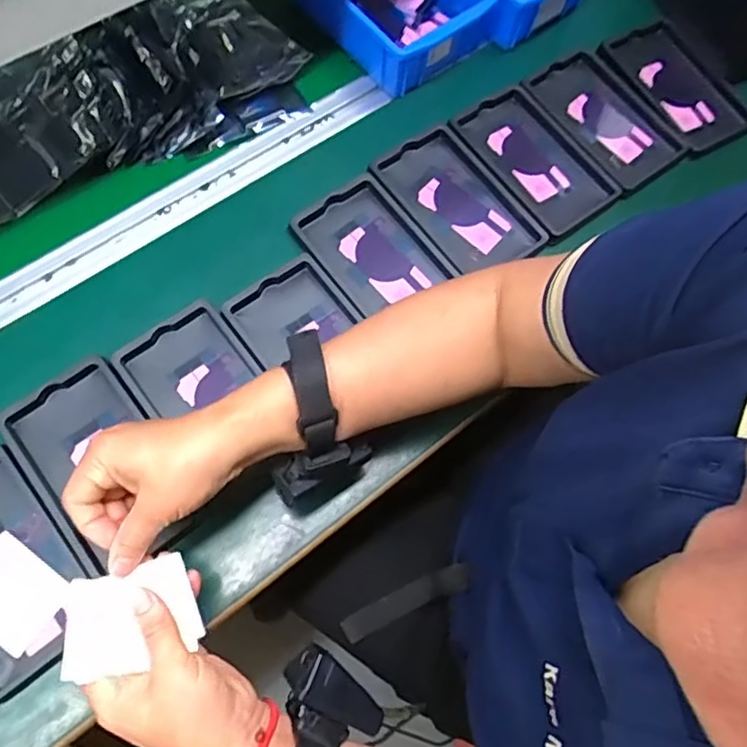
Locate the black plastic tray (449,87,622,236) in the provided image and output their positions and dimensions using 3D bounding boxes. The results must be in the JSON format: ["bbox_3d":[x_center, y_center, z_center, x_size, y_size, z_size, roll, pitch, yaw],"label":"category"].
[{"bbox_3d":[0.163,-0.213,0.595,0.101,0.017,0.159,-36,75,-15],"label":"black plastic tray"}]

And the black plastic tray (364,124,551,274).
[{"bbox_3d":[0.081,-0.160,0.572,0.096,0.024,0.155,-38,76,-15],"label":"black plastic tray"}]

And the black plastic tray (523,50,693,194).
[{"bbox_3d":[0.240,-0.261,0.622,0.097,0.020,0.159,-34,75,-14],"label":"black plastic tray"}]

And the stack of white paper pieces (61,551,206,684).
[{"bbox_3d":[-0.150,0.149,0.374,0.077,0.006,0.059,-9,61,-29],"label":"stack of white paper pieces"}]

